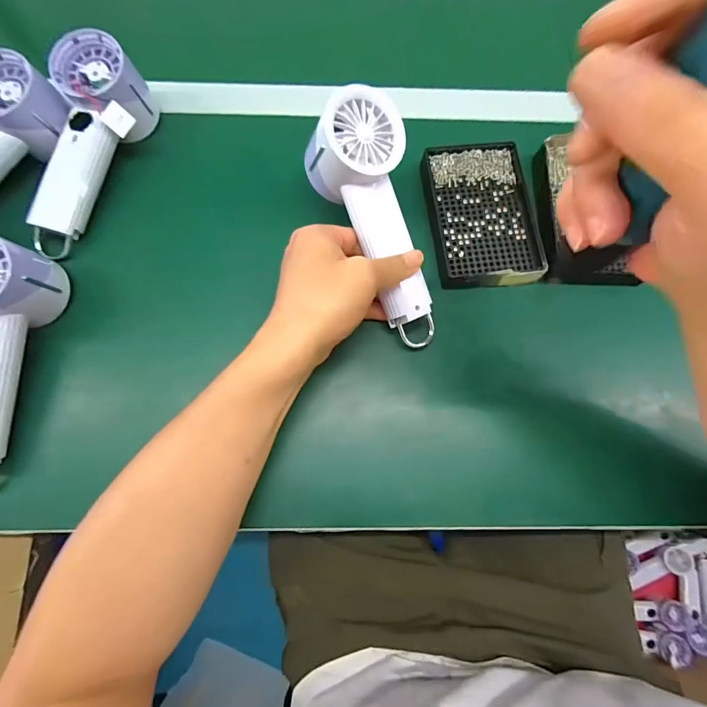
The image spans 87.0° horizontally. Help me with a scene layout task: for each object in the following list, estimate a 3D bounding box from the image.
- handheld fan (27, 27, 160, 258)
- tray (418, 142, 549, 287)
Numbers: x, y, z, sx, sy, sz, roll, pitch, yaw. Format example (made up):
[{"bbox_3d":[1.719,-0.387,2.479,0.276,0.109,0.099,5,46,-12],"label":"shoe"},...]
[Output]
[{"bbox_3d":[-0.237,-0.181,0.339,0.065,0.056,0.187,17,89,2],"label":"handheld fan"},{"bbox_3d":[0.118,-0.129,0.346,0.095,0.023,0.143,-6,76,-3],"label":"tray"}]

